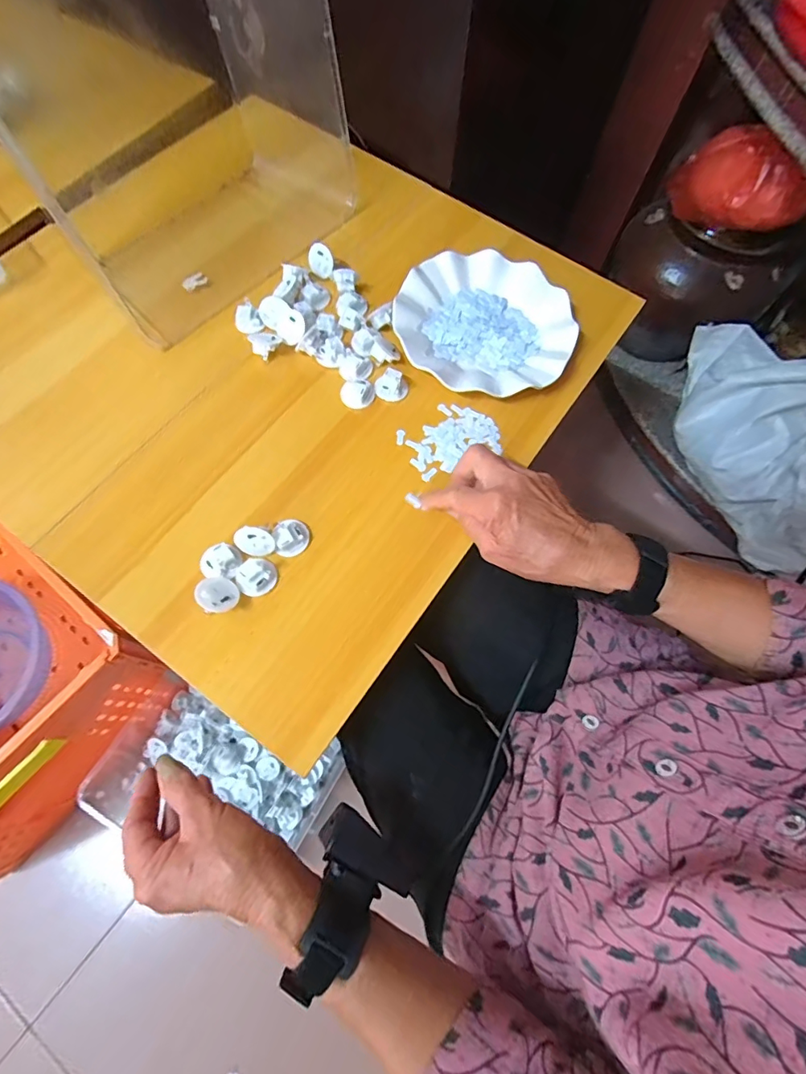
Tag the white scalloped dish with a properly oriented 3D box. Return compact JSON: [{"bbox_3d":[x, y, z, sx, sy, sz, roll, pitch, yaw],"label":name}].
[{"bbox_3d":[0.084,-0.228,0.500,0.177,0.025,0.172,1,69,-2],"label":"white scalloped dish"}]

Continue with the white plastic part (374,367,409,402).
[{"bbox_3d":[-0.012,-0.150,0.470,0.031,0.015,0.027,23,70,6],"label":"white plastic part"}]

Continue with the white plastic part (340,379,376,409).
[{"bbox_3d":[-0.045,-0.143,0.468,0.033,0.013,0.029,-4,69,-4],"label":"white plastic part"}]

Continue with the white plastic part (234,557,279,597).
[{"bbox_3d":[-0.121,0.033,0.394,0.028,0.014,0.032,32,71,9],"label":"white plastic part"}]

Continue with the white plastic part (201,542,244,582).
[{"bbox_3d":[-0.152,0.019,0.396,0.031,0.009,0.030,1,69,-2],"label":"white plastic part"}]

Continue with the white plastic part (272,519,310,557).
[{"bbox_3d":[-0.095,-0.001,0.406,0.028,0.014,0.031,-9,70,-6],"label":"white plastic part"}]

